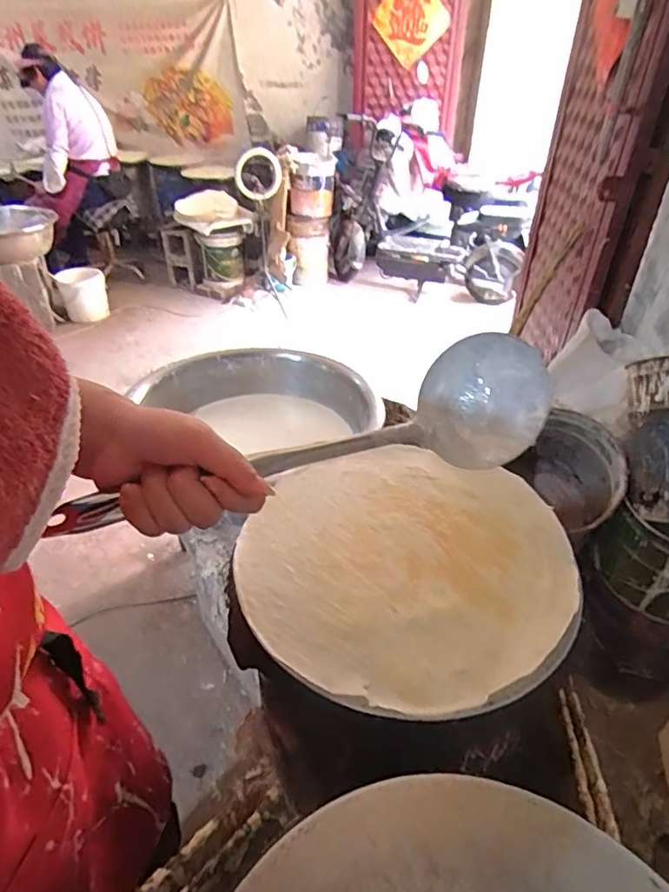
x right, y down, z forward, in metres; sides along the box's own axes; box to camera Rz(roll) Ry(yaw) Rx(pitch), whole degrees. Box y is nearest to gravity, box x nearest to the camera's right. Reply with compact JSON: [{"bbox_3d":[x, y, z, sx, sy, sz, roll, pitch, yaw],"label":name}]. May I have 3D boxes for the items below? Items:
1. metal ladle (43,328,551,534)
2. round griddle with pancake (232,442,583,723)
[{"bbox_3d":[-0.017,0.004,0.353,0.322,0.071,0.080,-16,40,-9],"label":"metal ladle"},{"bbox_3d":[0.075,0.123,0.603,0.359,0.031,0.348,1,37,0],"label":"round griddle with pancake"}]

